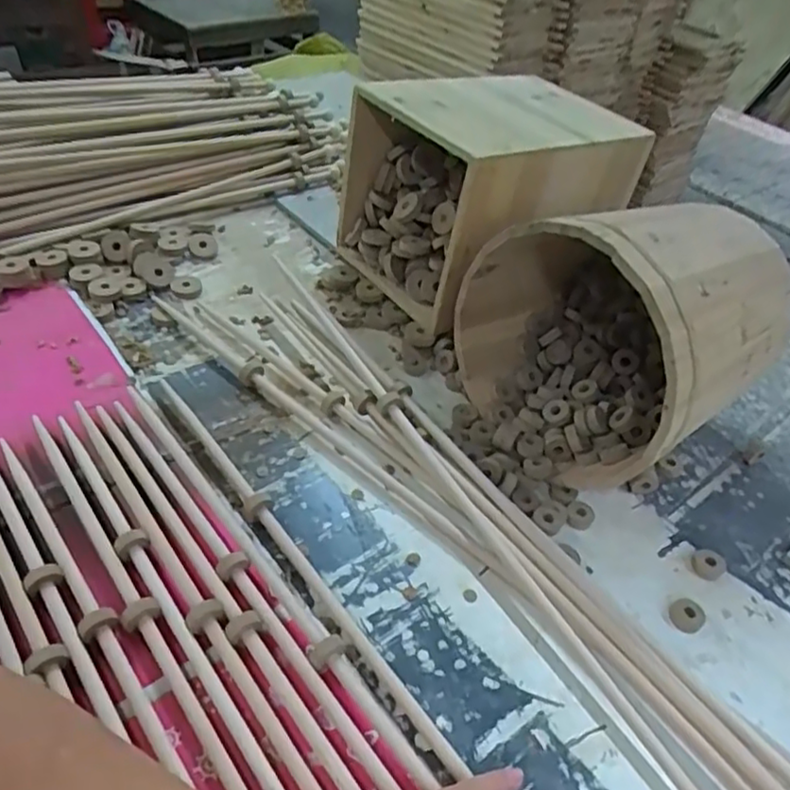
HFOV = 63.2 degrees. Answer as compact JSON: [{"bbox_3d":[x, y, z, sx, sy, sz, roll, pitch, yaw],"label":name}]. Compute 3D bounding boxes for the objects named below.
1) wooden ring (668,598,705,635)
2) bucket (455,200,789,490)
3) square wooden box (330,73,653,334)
[{"bbox_3d":[0.232,0.174,0.507,0.031,0.008,0.025,-13,45,-20],"label":"wooden ring"},{"bbox_3d":[0.205,-0.061,0.597,0.225,0.231,0.225,-30,53,-33],"label":"bucket"},{"bbox_3d":[0.106,-0.228,0.756,0.279,0.220,0.203,-23,50,-29],"label":"square wooden box"}]

